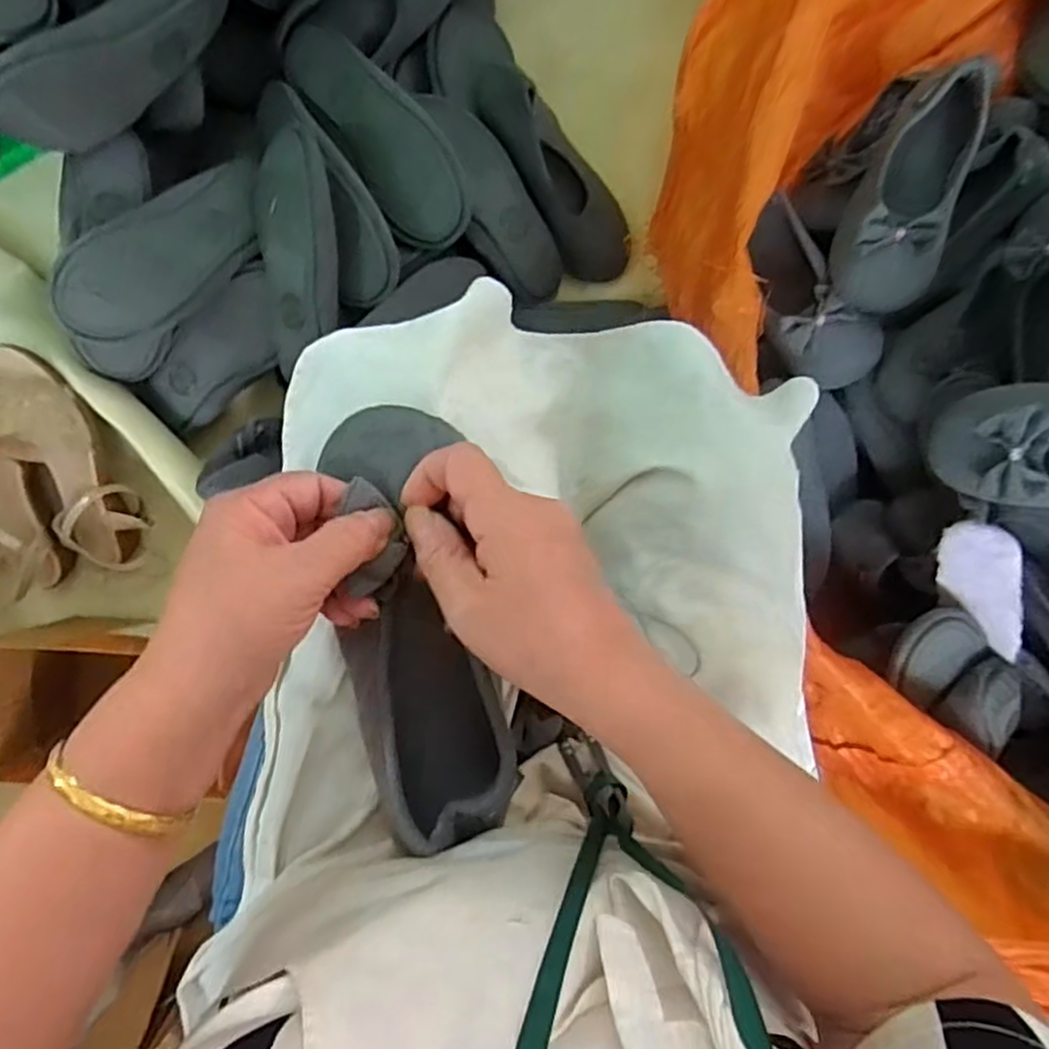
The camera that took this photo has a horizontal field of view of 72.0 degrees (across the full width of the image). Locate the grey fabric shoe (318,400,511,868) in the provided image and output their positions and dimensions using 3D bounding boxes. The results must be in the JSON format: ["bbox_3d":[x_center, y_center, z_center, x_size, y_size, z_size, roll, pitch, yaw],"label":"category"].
[{"bbox_3d":[-0.056,0.050,0.358,0.074,0.042,0.207,-10,92,-3],"label":"grey fabric shoe"}]

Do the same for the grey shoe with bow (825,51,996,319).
[{"bbox_3d":[0.371,-0.324,0.691,0.084,0.063,0.232,18,92,-4],"label":"grey shoe with bow"}]

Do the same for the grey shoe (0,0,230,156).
[{"bbox_3d":[-0.353,-0.413,0.635,0.238,0.099,0.061,-45,94,0],"label":"grey shoe"}]

